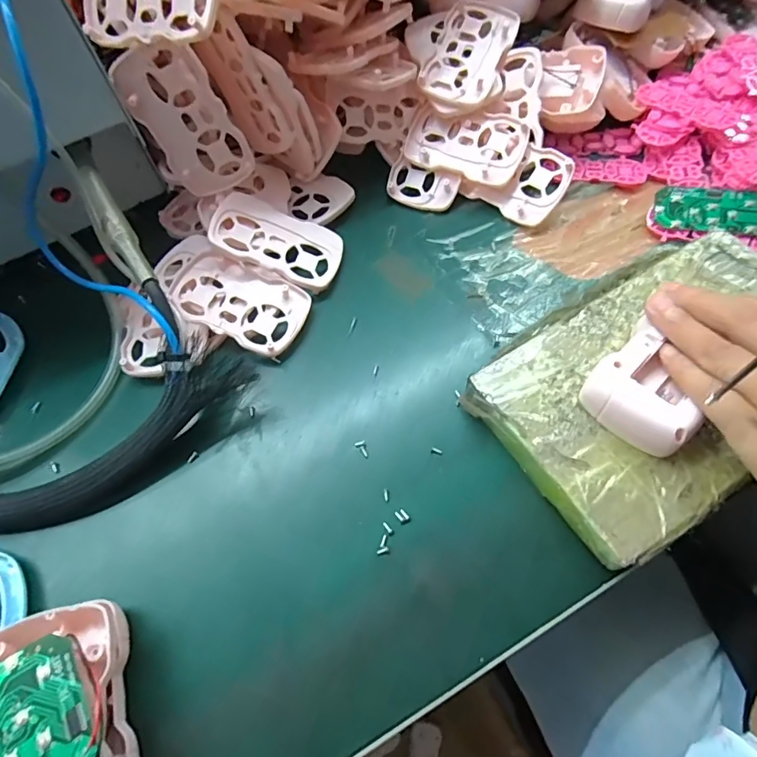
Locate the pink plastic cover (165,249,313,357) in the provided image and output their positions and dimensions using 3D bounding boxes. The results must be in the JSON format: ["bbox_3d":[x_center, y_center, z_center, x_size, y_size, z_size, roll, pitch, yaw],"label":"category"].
[{"bbox_3d":[-0.093,-0.052,0.313,0.087,0.014,0.054,22,65,13],"label":"pink plastic cover"}]

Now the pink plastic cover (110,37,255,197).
[{"bbox_3d":[-0.121,-0.160,0.296,0.053,0.088,0.010,-20,43,11],"label":"pink plastic cover"}]

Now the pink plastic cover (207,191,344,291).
[{"bbox_3d":[-0.070,-0.095,0.327,0.087,0.011,0.054,21,62,-12],"label":"pink plastic cover"}]

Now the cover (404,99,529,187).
[{"bbox_3d":[0.065,-0.179,0.355,0.089,0.009,0.051,22,88,14],"label":"cover"}]

